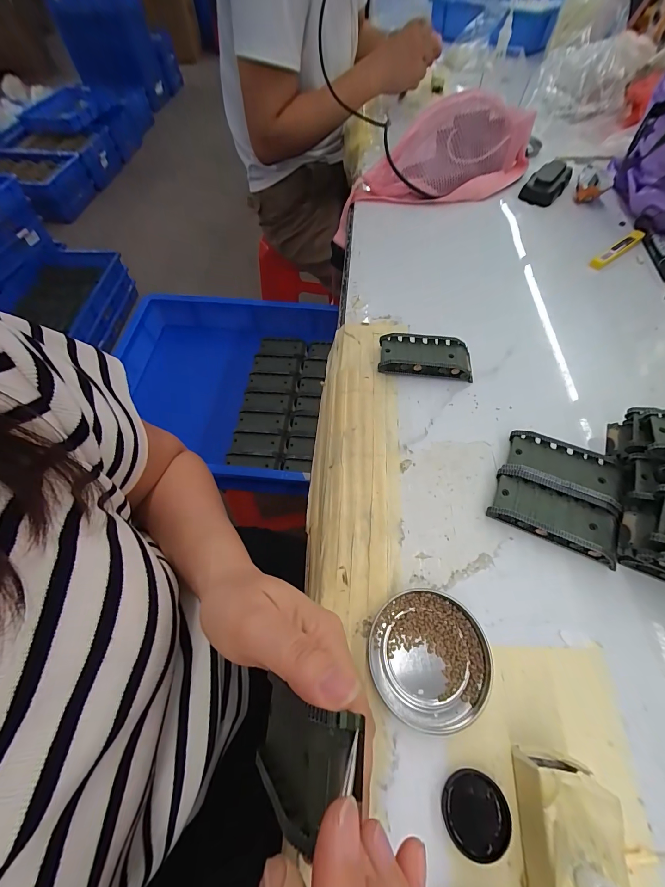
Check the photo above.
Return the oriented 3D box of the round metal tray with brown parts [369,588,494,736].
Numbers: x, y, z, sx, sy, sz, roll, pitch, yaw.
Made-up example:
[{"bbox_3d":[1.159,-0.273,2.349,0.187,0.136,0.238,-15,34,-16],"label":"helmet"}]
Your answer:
[{"bbox_3d":[0.067,0.144,0.227,0.080,0.006,0.078,-1,60,2],"label":"round metal tray with brown parts"}]

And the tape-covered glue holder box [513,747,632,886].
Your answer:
[{"bbox_3d":[0.117,0.212,0.165,0.042,0.044,0.088,8,61,7],"label":"tape-covered glue holder box"}]

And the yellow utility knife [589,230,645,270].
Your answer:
[{"bbox_3d":[0.383,-0.261,0.448,0.099,0.011,0.014,-33,64,-16],"label":"yellow utility knife"}]

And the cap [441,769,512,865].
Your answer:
[{"bbox_3d":[0.081,0.208,0.187,0.036,0.010,0.035,-1,60,2],"label":"cap"}]

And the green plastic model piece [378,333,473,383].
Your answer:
[{"bbox_3d":[0.098,-0.092,0.353,0.095,0.022,0.045,6,60,5],"label":"green plastic model piece"}]

